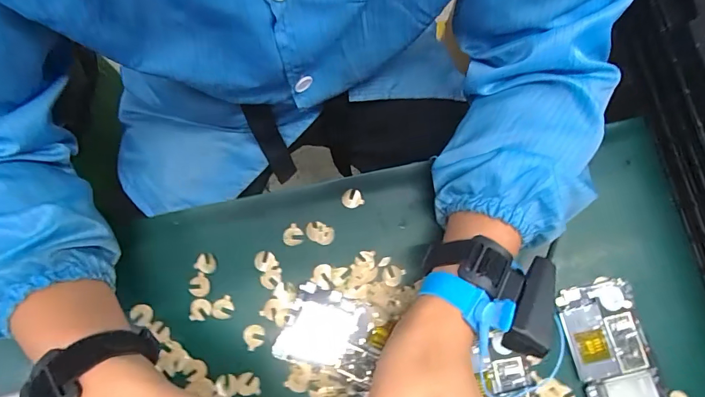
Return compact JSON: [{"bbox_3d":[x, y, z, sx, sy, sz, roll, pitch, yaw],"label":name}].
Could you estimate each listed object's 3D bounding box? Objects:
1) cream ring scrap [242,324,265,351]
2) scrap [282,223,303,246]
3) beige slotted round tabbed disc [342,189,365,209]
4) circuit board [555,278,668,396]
[{"bbox_3d":[-0.084,0.117,0.347,0.019,0.004,0.019,0,77,1],"label":"cream ring scrap"},{"bbox_3d":[-0.053,0.034,0.364,0.018,0.004,0.018,0,77,1],"label":"scrap"},{"bbox_3d":[-0.001,0.000,0.373,0.018,0.006,0.017,0,77,1],"label":"beige slotted round tabbed disc"},{"bbox_3d":[0.217,0.135,0.339,0.064,0.008,0.124,-12,78,-2],"label":"circuit board"}]

